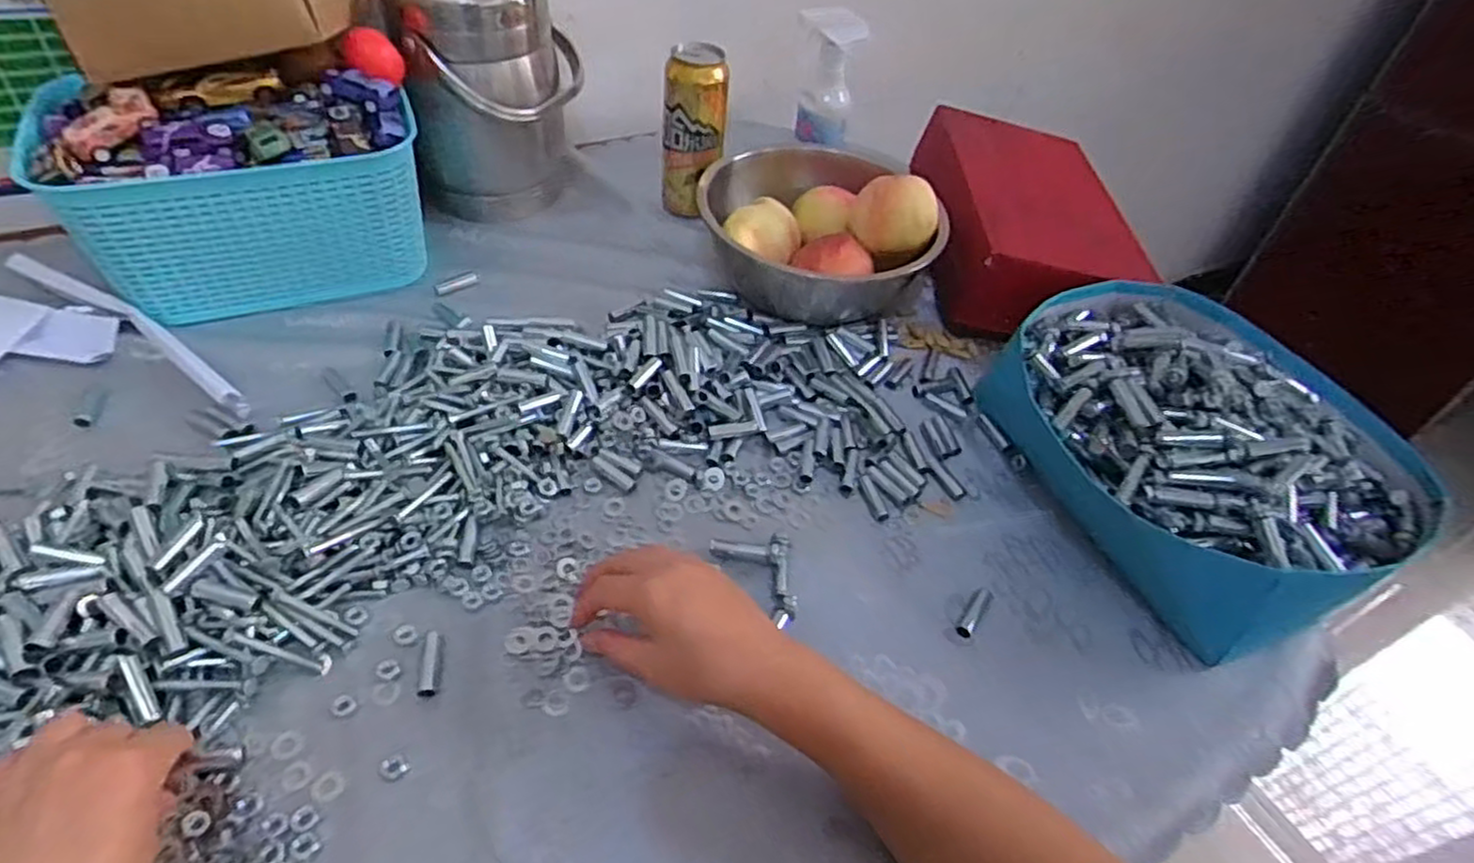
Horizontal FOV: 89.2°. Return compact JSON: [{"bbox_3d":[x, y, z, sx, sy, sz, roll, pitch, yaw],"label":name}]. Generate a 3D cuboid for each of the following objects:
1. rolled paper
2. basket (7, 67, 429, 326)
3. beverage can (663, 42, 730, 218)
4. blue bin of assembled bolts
[{"bbox_3d":[-0.500,-0.086,0.618,0.291,0.018,0.029,27,51,17],"label":"rolled paper"},{"bbox_3d":[-0.417,-0.210,0.644,0.261,0.156,0.140,-19,53,-22],"label":"basket"},{"bbox_3d":[-0.044,-0.305,0.788,0.065,0.171,0.062,5,48,-3],"label":"beverage can"},{"bbox_3d":[0.354,0.005,0.588,0.256,0.113,0.293,-15,52,-20],"label":"blue bin of assembled bolts"}]

